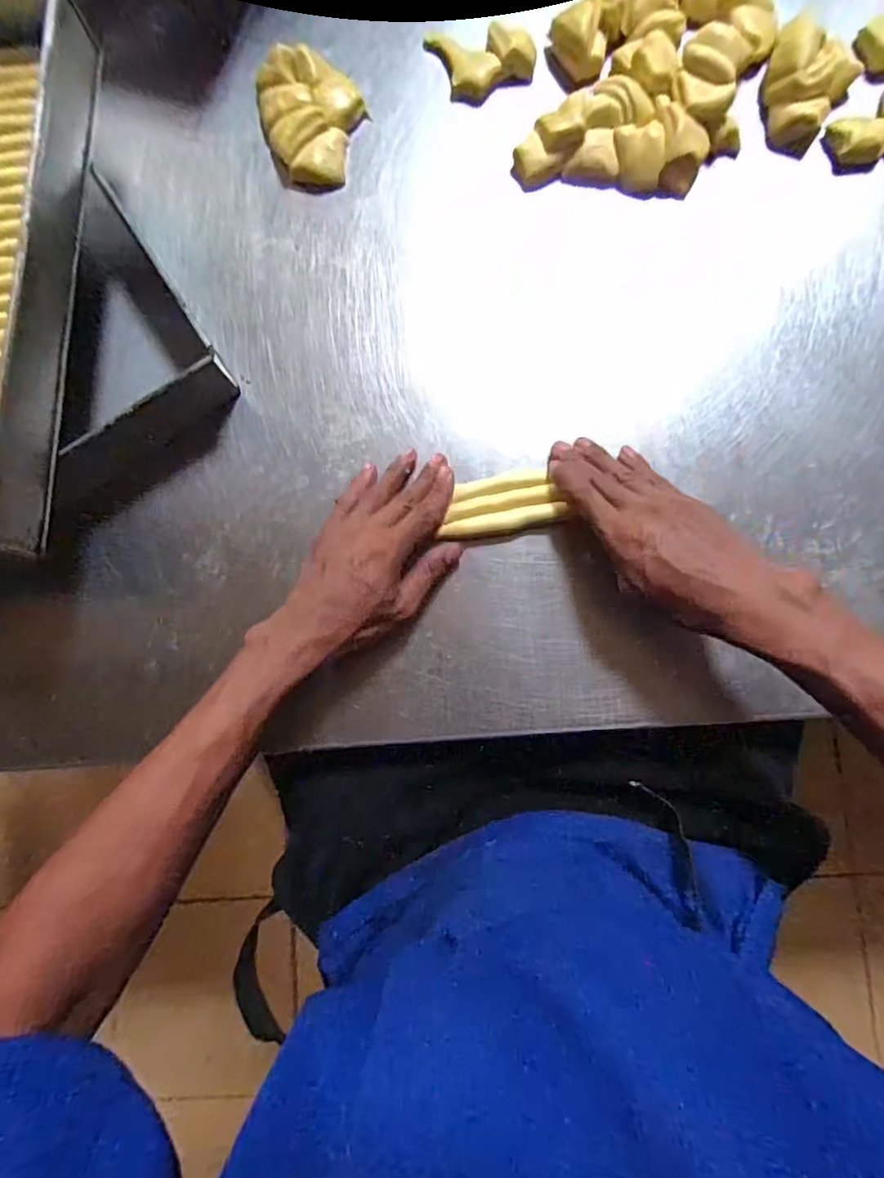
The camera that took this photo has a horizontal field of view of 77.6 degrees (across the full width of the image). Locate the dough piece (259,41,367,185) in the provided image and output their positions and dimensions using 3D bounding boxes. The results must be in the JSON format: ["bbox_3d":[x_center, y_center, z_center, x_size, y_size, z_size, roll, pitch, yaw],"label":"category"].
[{"bbox_3d":[-0.111,-0.402,0.467,0.085,0.029,0.103,-10,83,1],"label":"dough piece"}]

